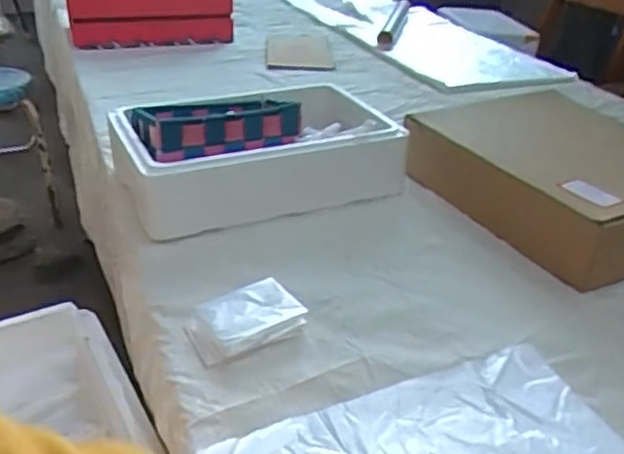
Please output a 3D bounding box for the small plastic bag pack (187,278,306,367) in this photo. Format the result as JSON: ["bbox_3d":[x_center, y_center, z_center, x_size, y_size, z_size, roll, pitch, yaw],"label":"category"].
[{"bbox_3d":[-0.061,0.082,0.595,0.096,0.024,0.070,-13,34,-23],"label":"small plastic bag pack"}]

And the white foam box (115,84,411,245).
[{"bbox_3d":[-0.067,-0.092,0.823,0.322,0.102,0.180,-10,33,-18],"label":"white foam box"}]

